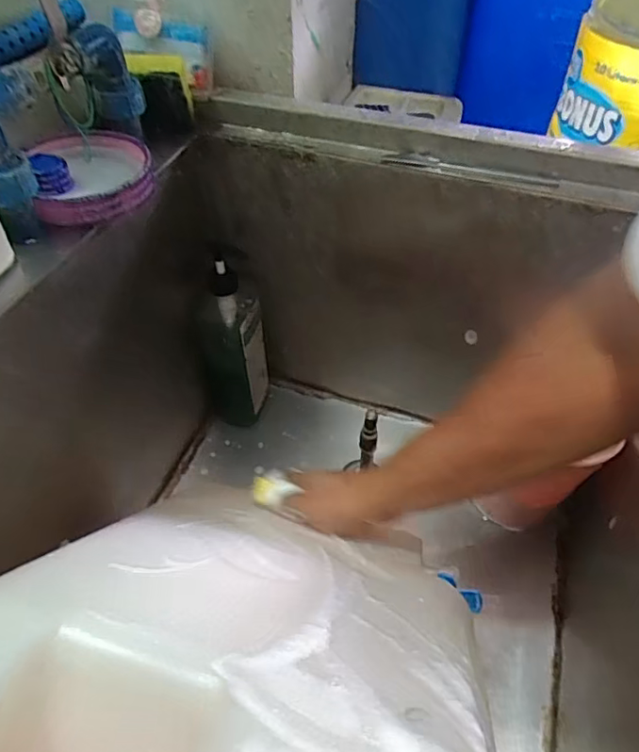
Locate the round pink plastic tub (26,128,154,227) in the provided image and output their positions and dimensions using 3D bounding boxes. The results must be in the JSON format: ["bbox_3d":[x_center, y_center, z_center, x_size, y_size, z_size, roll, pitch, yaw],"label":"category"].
[{"bbox_3d":[-0.207,-0.183,0.498,0.108,0.041,0.124,-18,52,-15],"label":"round pink plastic tub"}]

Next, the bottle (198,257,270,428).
[{"bbox_3d":[-0.114,-0.032,0.735,0.089,0.252,0.072,-7,50,-7],"label":"bottle"}]

